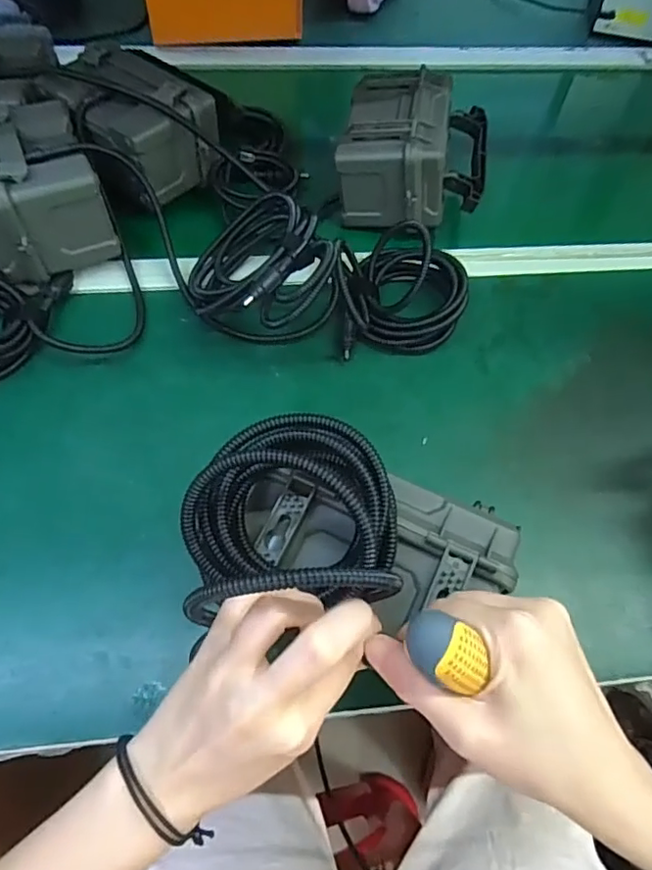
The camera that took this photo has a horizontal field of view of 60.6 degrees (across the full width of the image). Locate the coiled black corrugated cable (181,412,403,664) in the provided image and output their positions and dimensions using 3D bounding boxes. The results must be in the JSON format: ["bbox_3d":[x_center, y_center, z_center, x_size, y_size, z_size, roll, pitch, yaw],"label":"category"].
[{"bbox_3d":[-0.020,0.043,0.300,0.113,0.052,0.101,-12,62,-11],"label":"coiled black corrugated cable"}]

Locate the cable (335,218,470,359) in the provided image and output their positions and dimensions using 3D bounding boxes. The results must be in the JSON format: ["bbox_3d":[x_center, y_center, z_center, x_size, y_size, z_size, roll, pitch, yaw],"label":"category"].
[{"bbox_3d":[0.072,-0.143,0.520,0.123,0.082,0.109,-6,61,-7],"label":"cable"}]

